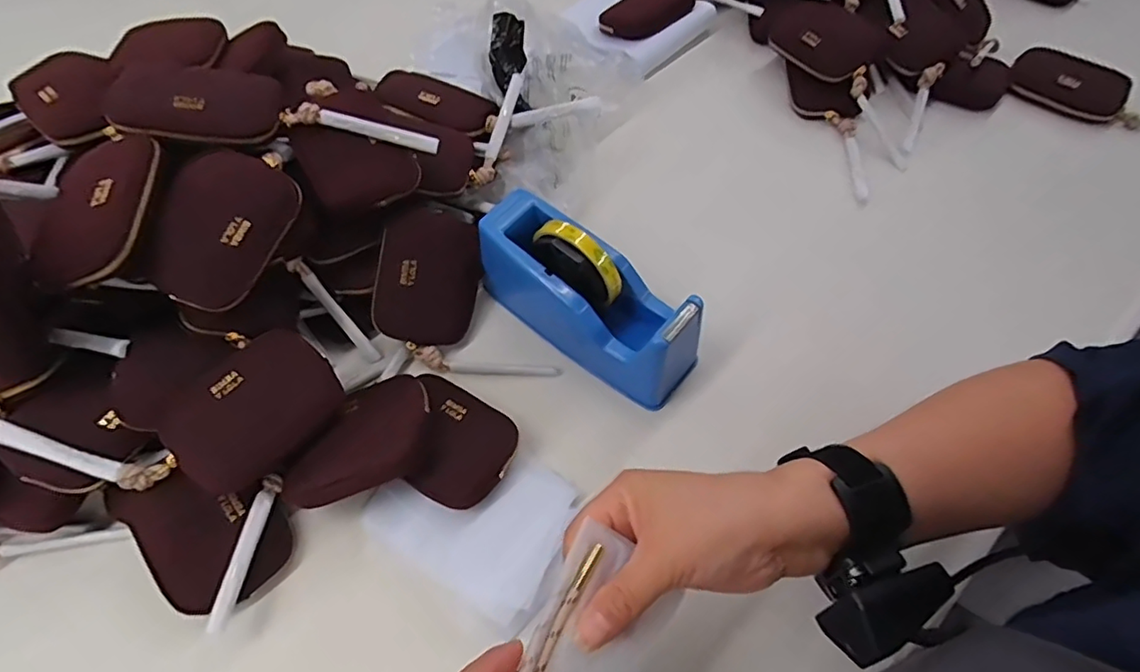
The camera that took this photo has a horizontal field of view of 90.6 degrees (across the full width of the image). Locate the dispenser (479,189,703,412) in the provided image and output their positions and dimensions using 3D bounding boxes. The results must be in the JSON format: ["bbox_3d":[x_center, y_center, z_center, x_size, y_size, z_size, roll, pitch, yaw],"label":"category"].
[{"bbox_3d":[0.015,-0.036,0.476,0.201,0.104,0.071,36,67,20],"label":"dispenser"}]

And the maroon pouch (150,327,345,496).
[{"bbox_3d":[-0.230,0.054,0.411,0.113,0.016,0.080,-41,96,-18],"label":"maroon pouch"}]

